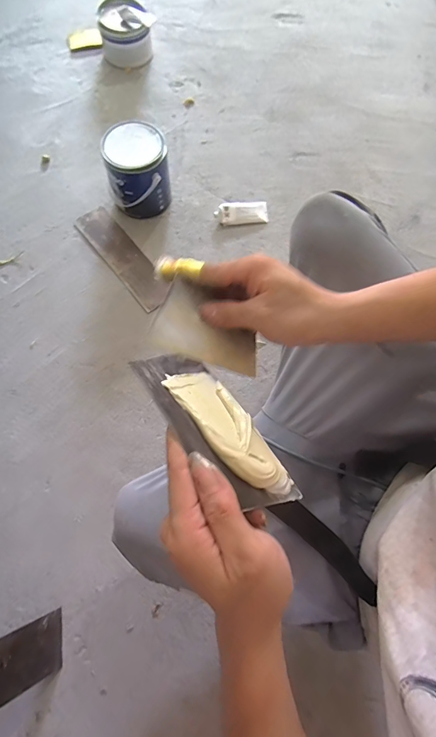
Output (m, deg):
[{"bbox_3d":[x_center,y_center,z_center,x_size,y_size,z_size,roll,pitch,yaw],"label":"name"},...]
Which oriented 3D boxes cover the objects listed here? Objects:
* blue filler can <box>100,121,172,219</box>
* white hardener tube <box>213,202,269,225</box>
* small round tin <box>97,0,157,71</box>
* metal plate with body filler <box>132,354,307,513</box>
[{"bbox_3d":[-0.199,-0.484,0.918,0.152,0.156,0.150,-11,75,-5],"label":"blue filler can"},{"bbox_3d":[0.063,-0.410,0.972,0.142,0.034,0.057,-9,75,-5],"label":"white hardener tube"},{"bbox_3d":[-0.262,-0.969,1.085,0.154,0.109,0.153,1,74,-2],"label":"small round tin"},{"bbox_3d":[0.000,0.043,0.274,0.142,0.012,0.069,50,37,15],"label":"metal plate with body filler"}]

